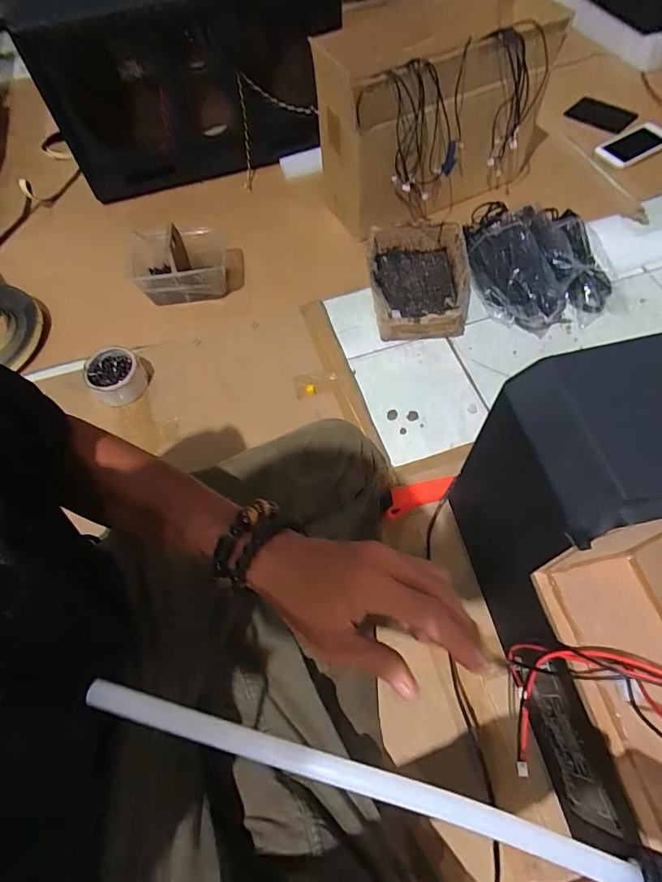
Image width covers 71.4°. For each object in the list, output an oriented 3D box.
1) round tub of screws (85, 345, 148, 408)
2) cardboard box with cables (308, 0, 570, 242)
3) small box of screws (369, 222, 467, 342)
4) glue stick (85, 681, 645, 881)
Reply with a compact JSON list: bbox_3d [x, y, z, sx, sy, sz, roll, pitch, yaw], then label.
[{"bbox_3d":[-0.355,-0.106,0.766,0.088,0.046,0.093,-36,66,-15],"label":"round tub of screws"},{"bbox_3d":[0.183,-0.563,0.843,0.380,0.262,0.179,-24,63,-9],"label":"cardboard box with cables"},{"bbox_3d":[0.156,-0.285,0.830,0.169,0.069,0.229,-2,62,2],"label":"small box of screws"},{"bbox_3d":[0.008,0.161,0.221,0.266,0.019,0.016,12,63,9],"label":"glue stick"}]

